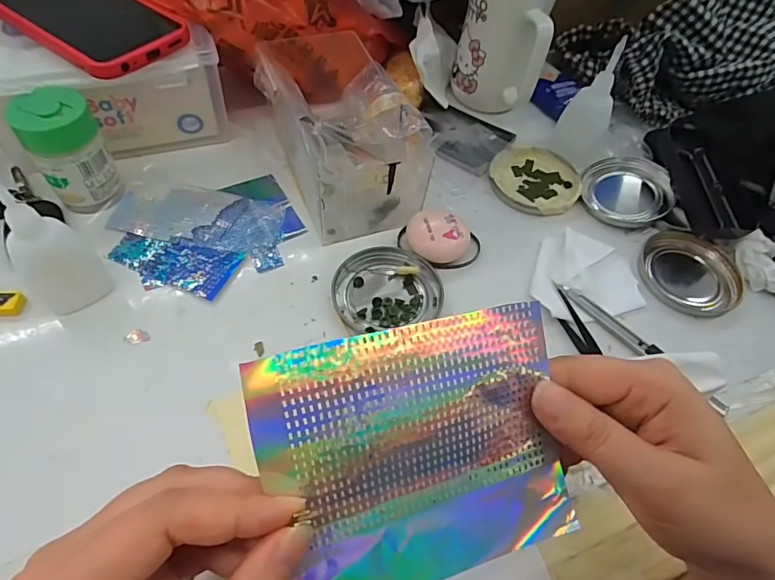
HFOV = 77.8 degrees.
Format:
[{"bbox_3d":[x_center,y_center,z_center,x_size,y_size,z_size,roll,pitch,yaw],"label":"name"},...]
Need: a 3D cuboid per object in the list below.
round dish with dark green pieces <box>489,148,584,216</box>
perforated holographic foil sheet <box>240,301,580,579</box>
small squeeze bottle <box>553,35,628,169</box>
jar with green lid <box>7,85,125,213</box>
[{"bbox_3d":[0.132,-0.099,0.435,0.078,0.010,0.080,2,56,-4],"label":"round dish with dark green pieces"},{"bbox_3d":[0.015,0.067,0.188,0.120,0.012,0.105,-11,99,-18],"label":"perforated holographic foil sheet"},{"bbox_3d":[0.182,-0.160,0.421,0.048,0.097,0.041,28,58,13],"label":"small squeeze bottle"},{"bbox_3d":[-0.232,-0.102,0.354,0.047,0.080,0.044,2,56,-4],"label":"jar with green lid"}]

